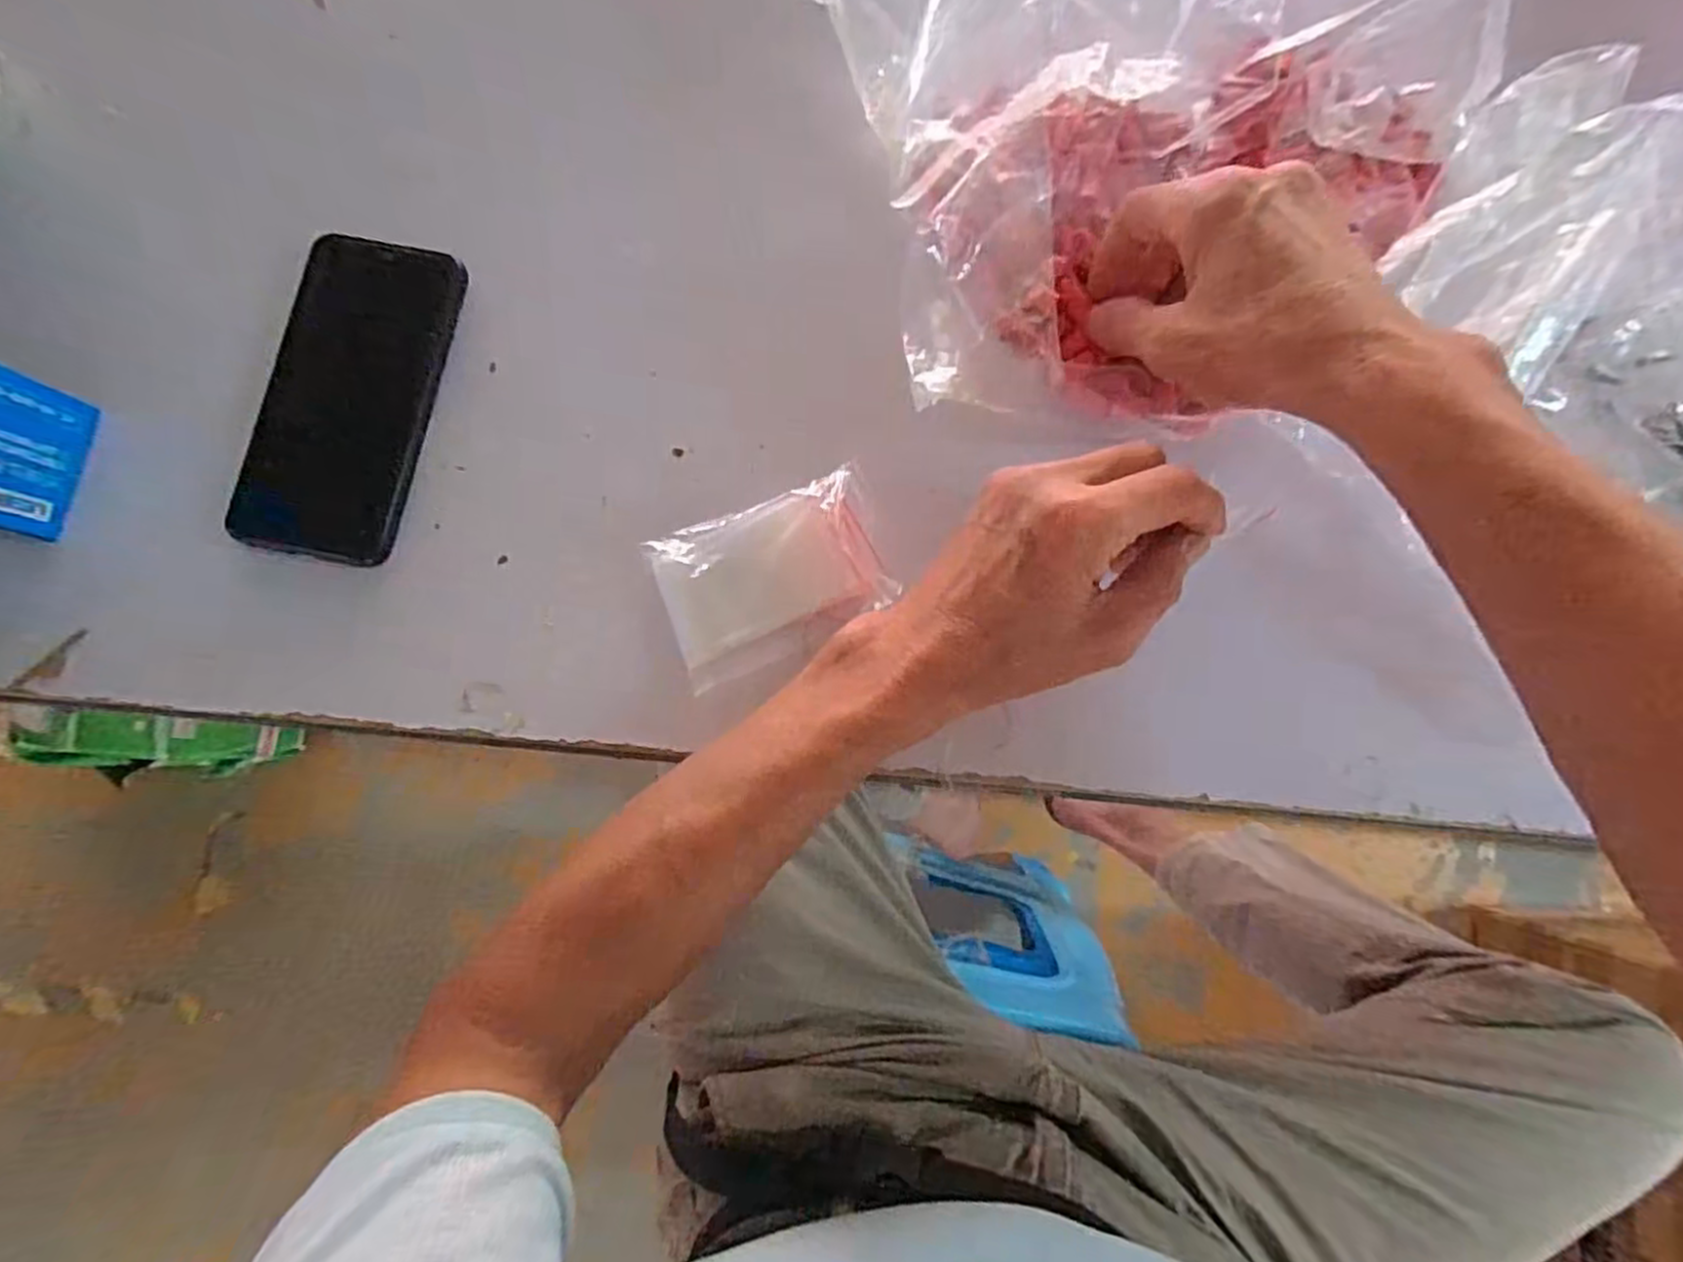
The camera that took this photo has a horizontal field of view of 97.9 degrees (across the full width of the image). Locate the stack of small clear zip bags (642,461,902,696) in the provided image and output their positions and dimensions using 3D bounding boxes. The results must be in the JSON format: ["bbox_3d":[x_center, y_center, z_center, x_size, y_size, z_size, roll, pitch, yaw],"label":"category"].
[{"bbox_3d":[-0.029,-0.022,0.332,0.101,0.014,0.076,-19,83,-1],"label":"stack of small clear zip bags"}]

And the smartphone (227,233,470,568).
[{"bbox_3d":[-0.234,-0.112,0.349,0.075,0.010,0.154,12,85,-5],"label":"smartphone"}]

